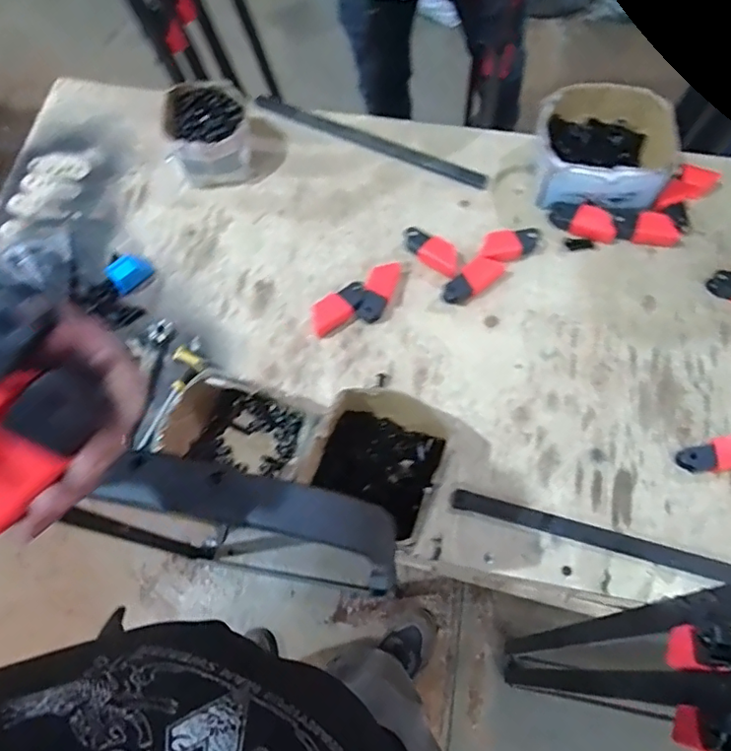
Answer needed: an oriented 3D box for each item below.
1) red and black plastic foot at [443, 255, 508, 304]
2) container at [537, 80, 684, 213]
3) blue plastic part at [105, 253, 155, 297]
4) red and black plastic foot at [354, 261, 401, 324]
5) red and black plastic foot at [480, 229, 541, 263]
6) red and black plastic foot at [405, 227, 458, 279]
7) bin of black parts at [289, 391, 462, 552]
[{"bbox_3d":[0.142,-0.124,0.715,0.091,0.025,0.036,-37,72,-12],"label":"red and black plastic foot"},{"bbox_3d":[0.326,-0.308,0.752,0.184,0.079,0.168,5,69,3],"label":"container"},{"bbox_3d":[-0.319,-0.138,0.740,0.035,0.034,0.053,37,74,14],"label":"blue plastic part"},{"bbox_3d":[0.017,-0.109,0.714,0.035,0.027,0.083,19,70,8],"label":"red and black plastic foot"},{"bbox_3d":[0.196,-0.176,0.730,0.094,0.024,0.039,-15,69,-20],"label":"red and black plastic foot"},{"bbox_3d":[0.088,-0.163,0.733,0.083,0.024,0.041,28,72,11],"label":"red and black plastic foot"},{"bbox_3d":[0.018,0.094,0.609,0.140,0.085,0.140,27,72,11],"label":"bin of black parts"}]

